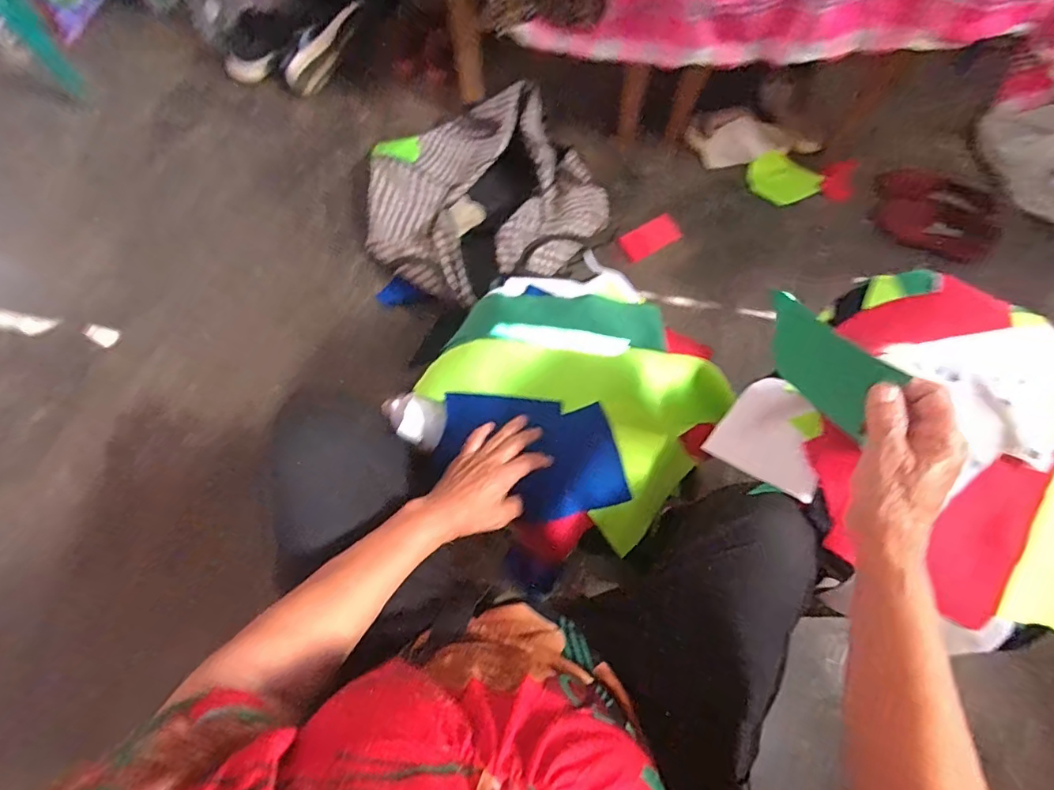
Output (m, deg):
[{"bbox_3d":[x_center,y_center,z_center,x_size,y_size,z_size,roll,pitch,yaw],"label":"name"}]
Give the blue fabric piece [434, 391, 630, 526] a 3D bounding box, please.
[{"bbox_3d":[0.001,0.076,0.617,0.237,0.025,0.141,3,83,11],"label":"blue fabric piece"}]

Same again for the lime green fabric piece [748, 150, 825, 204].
[{"bbox_3d":[0.605,-0.503,1.172,0.172,0.059,0.089,14,74,5],"label":"lime green fabric piece"}]

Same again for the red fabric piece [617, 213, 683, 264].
[{"bbox_3d":[0.277,-0.352,1.122,0.161,0.007,0.062,-32,88,-18],"label":"red fabric piece"}]

